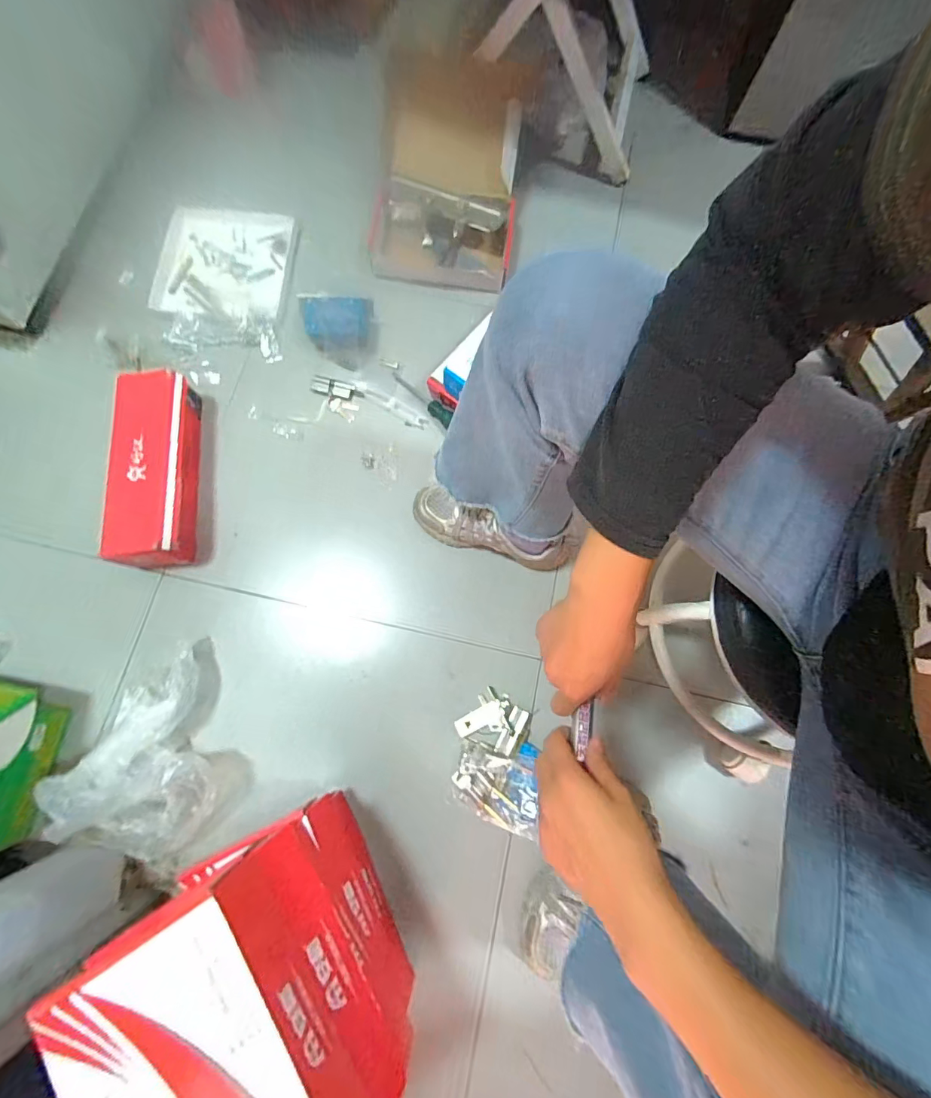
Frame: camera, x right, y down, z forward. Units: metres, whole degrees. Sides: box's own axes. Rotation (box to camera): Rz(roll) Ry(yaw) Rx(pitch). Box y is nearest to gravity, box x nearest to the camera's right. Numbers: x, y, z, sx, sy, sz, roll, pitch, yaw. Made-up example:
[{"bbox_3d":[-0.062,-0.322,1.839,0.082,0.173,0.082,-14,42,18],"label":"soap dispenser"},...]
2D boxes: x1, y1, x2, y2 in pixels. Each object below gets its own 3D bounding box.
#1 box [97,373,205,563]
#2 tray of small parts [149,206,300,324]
[{"bbox_3d":[-0.470,-0.124,0.663,0.105,0.088,0.294,-4,77,-2],"label":"box"},{"bbox_3d":[-0.444,-0.533,0.803,0.231,0.025,0.233,9,77,1],"label":"tray of small parts"}]

